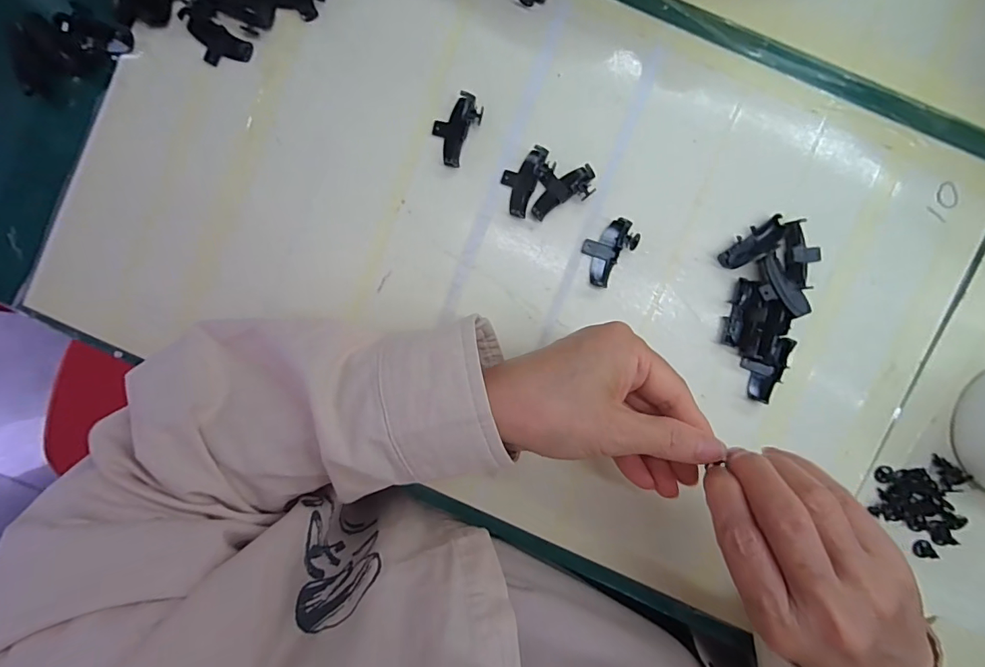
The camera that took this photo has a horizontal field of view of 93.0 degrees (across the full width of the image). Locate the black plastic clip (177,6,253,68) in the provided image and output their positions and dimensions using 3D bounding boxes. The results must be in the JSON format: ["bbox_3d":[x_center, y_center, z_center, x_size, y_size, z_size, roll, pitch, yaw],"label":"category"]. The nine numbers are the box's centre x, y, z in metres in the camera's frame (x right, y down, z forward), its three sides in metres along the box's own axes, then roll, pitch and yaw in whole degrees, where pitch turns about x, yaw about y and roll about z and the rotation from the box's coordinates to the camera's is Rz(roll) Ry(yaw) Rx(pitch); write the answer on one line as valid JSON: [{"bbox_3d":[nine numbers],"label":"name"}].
[{"bbox_3d":[-0.171,-0.178,0.285,0.046,0.006,0.022,28,93,0],"label":"black plastic clip"}]

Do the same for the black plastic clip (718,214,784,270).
[{"bbox_3d":[0.157,-0.054,0.281,0.042,0.008,0.016,-30,92,3],"label":"black plastic clip"}]

